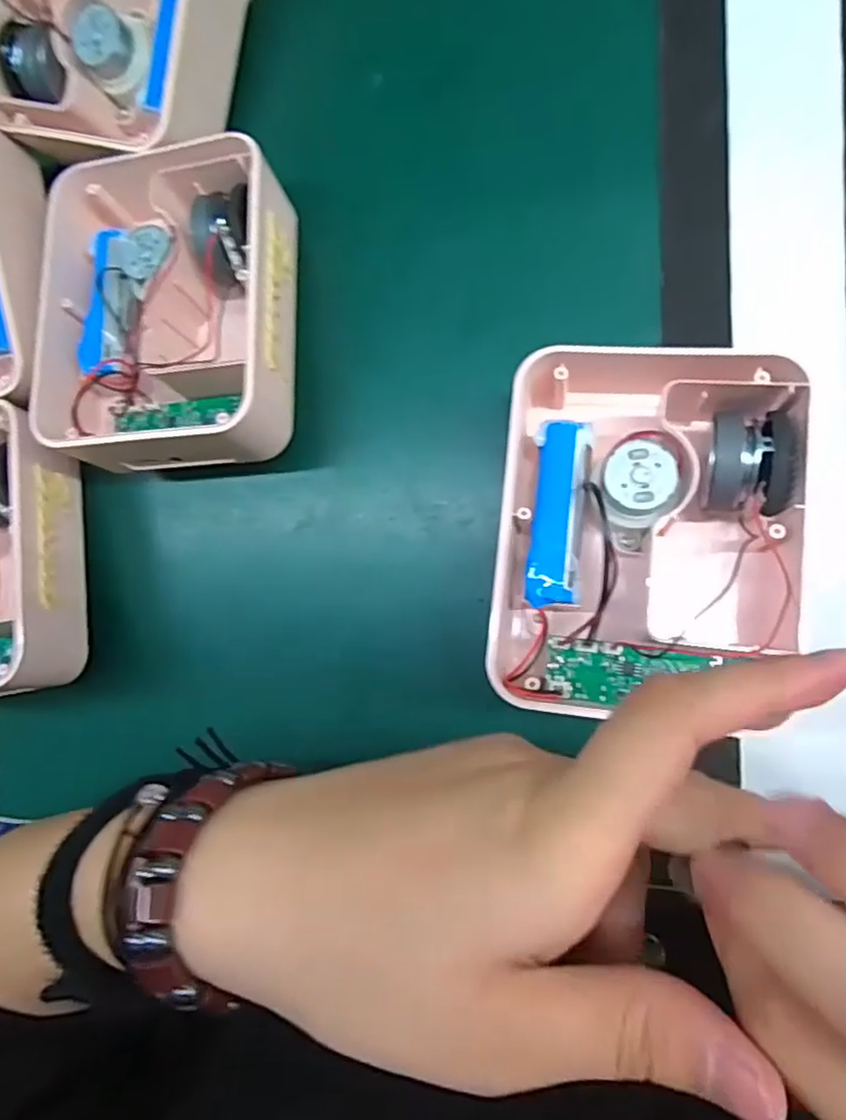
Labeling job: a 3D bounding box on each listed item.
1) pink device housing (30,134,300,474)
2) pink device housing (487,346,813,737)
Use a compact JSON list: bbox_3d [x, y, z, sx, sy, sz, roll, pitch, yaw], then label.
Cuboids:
[{"bbox_3d":[-0.107,-0.105,0.272,0.100,0.047,0.131,0,90,14],"label":"pink device housing"},{"bbox_3d":[0.076,-0.009,0.231,0.094,0.038,0.116,5,87,13],"label":"pink device housing"}]

